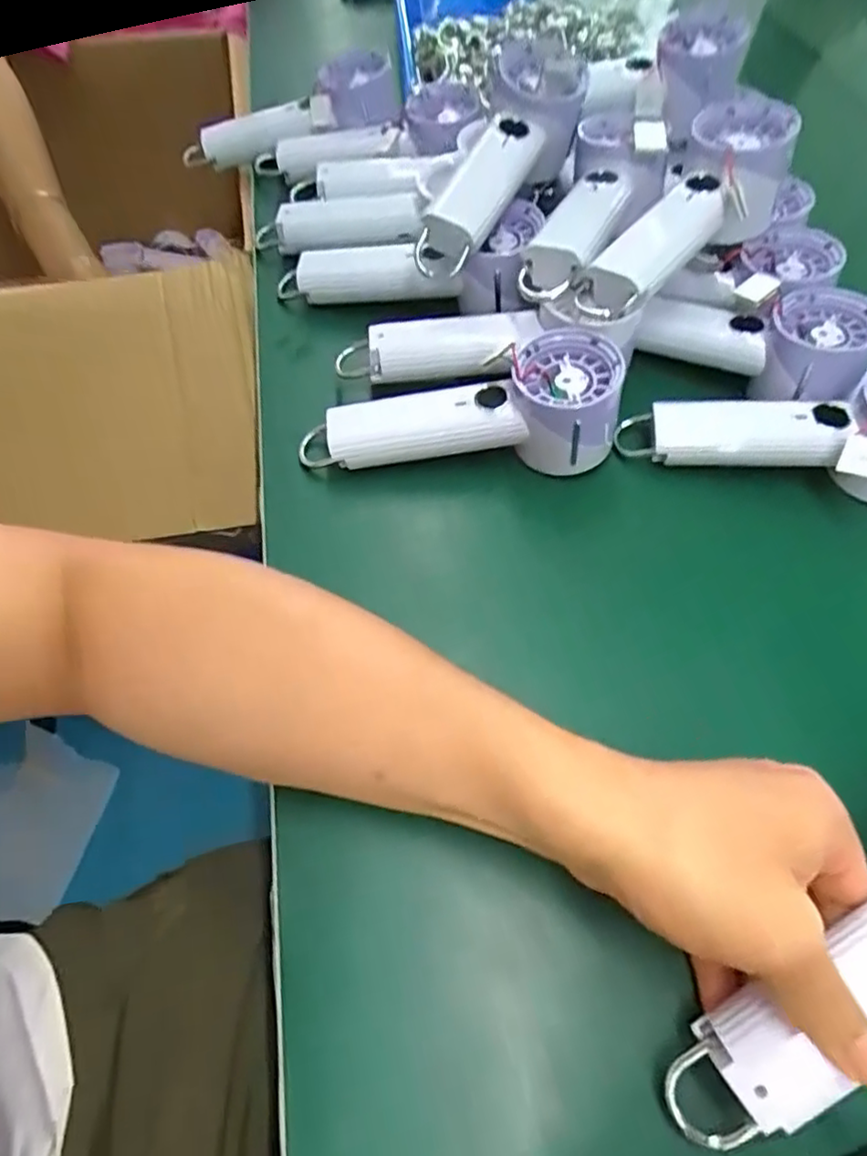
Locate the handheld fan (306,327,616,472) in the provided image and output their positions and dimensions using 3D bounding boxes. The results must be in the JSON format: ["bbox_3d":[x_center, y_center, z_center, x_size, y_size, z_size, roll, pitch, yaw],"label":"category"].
[{"bbox_3d":[0.014,-0.093,0.378,0.188,0.058,0.064,-9,60,-6],"label":"handheld fan"}]

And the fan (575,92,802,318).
[{"bbox_3d":[0.155,-0.223,0.400,0.068,0.055,0.193,39,80,20],"label":"fan"}]

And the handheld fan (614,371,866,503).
[{"bbox_3d":[0.216,-0.082,0.388,0.187,0.056,0.065,1,59,14],"label":"handheld fan"}]

